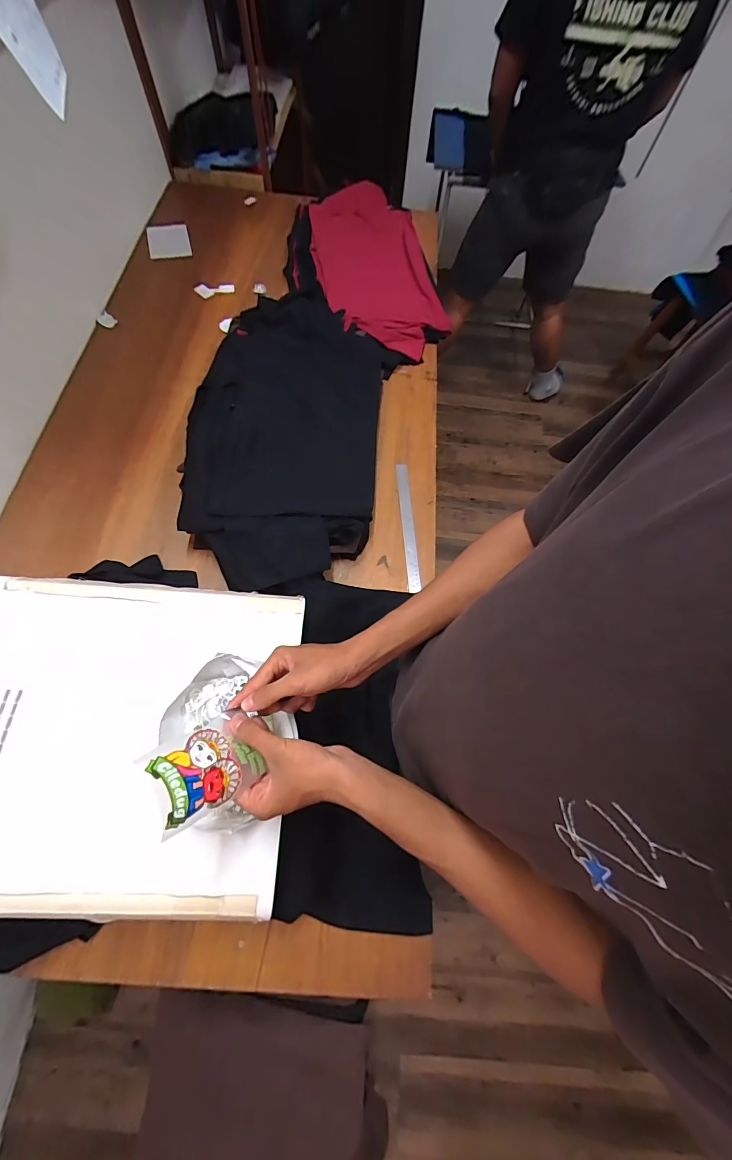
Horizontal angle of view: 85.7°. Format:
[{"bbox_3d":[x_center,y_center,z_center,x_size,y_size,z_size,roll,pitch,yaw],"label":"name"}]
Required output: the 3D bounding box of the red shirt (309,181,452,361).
[{"bbox_3d":[0.028,-0.871,1.085,0.326,0.136,0.562,-6,66,-7],"label":"red shirt"}]

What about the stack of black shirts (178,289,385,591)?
[{"bbox_3d":[-0.171,-0.317,0.840,0.391,0.095,0.692,4,67,-1],"label":"stack of black shirts"}]

